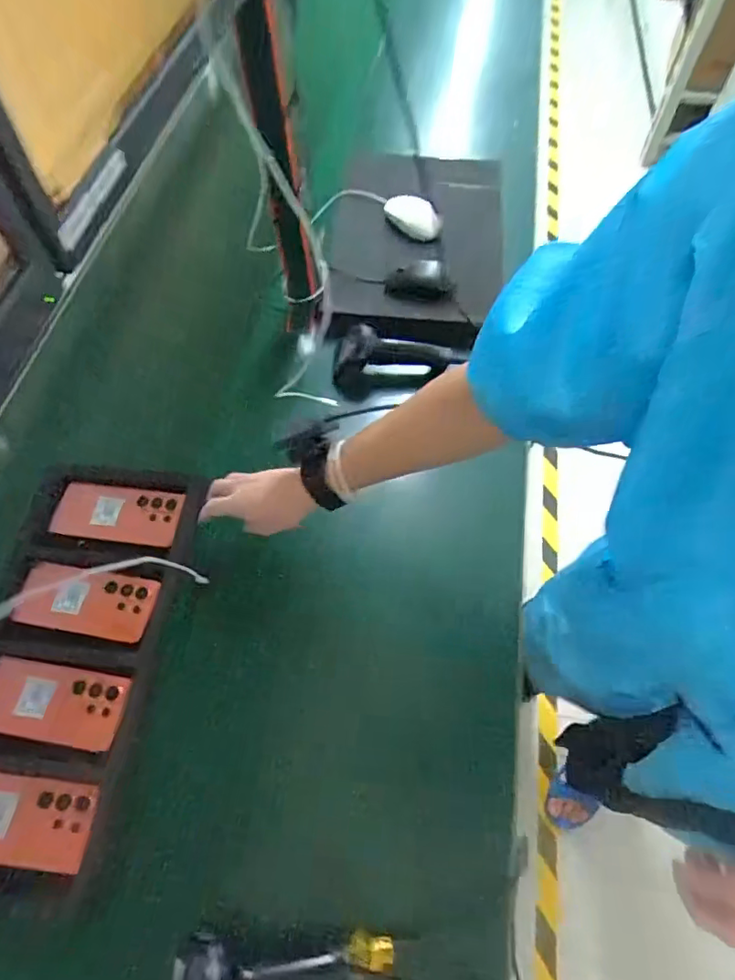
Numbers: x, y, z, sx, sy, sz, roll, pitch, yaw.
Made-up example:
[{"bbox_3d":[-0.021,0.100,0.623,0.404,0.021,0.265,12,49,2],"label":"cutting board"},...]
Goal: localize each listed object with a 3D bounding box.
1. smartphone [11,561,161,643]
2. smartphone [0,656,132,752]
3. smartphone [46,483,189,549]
[{"bbox_3d":[-0.344,0.131,0.646,0.165,0.009,0.077,8,62,6],"label":"smartphone"},{"bbox_3d":[-0.356,0.234,0.593,0.167,0.006,0.077,7,62,6],"label":"smartphone"},{"bbox_3d":[-0.327,0.031,0.707,0.165,0.010,0.076,6,62,5],"label":"smartphone"}]

